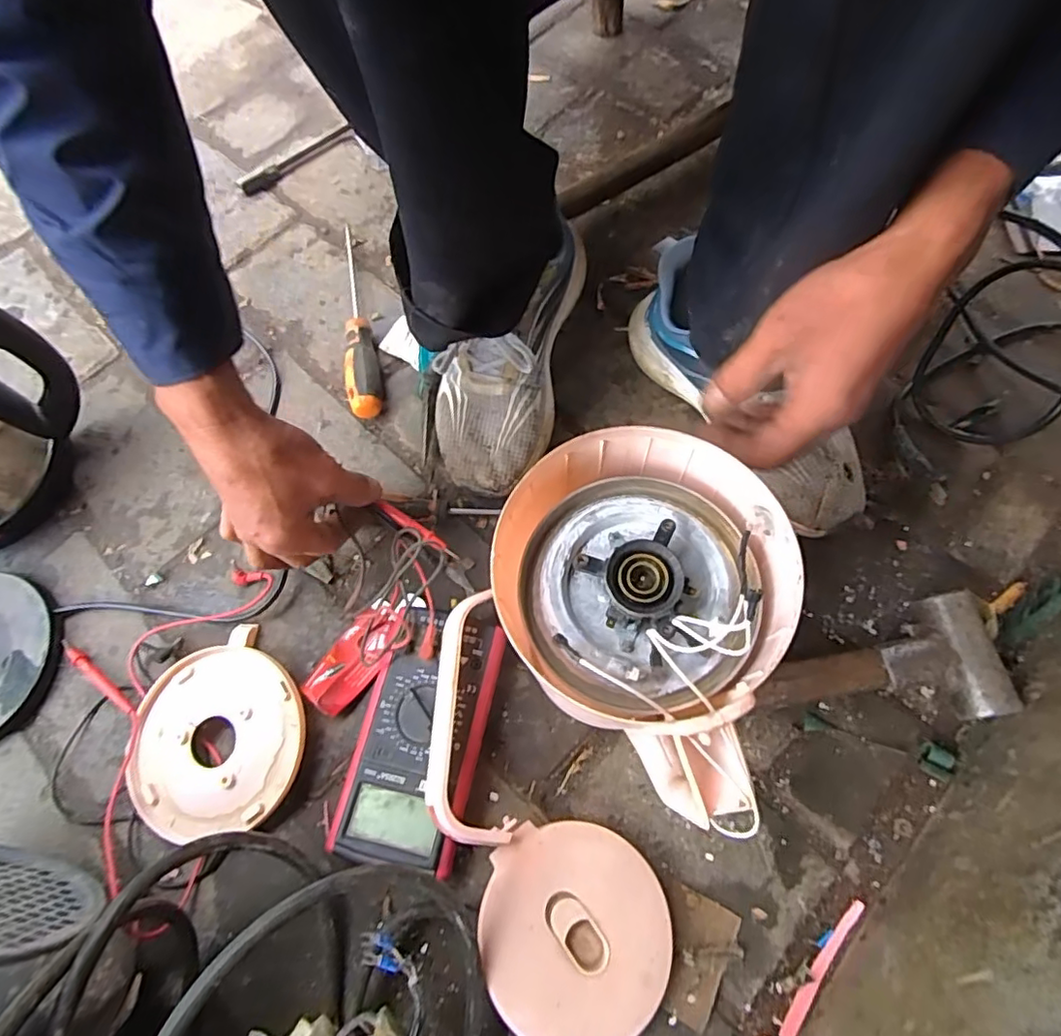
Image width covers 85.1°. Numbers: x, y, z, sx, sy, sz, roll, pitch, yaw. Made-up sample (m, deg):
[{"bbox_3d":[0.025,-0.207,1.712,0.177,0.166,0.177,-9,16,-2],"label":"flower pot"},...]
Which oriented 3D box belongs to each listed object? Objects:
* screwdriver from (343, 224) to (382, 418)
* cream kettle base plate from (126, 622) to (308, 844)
[{"bbox_3d":[-0.175,-0.204,0.579,0.030,0.035,0.239,-12,68,-2],"label":"screwdriver"},{"bbox_3d":[-0.243,0.165,0.446,0.135,0.025,0.140,-1,68,3],"label":"cream kettle base plate"}]

